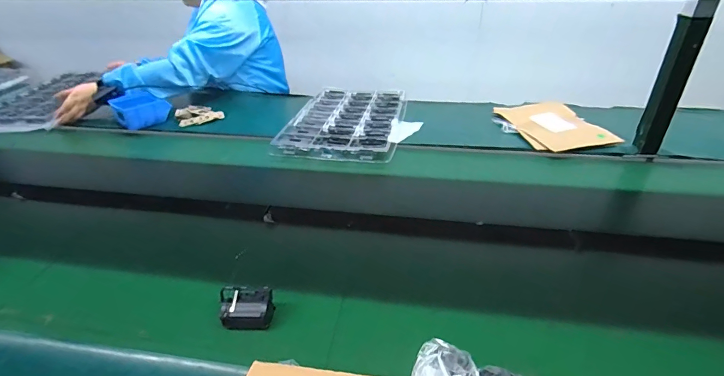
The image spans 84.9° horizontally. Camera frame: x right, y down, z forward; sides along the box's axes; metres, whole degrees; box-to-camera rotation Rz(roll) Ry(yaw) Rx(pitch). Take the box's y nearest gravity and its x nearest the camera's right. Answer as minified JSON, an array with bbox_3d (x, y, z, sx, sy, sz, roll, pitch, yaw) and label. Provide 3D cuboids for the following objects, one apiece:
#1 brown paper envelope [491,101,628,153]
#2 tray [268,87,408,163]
[{"bbox_3d":[0.500,-0.169,1.038,0.202,0.025,0.256,-10,34,-13],"label":"brown paper envelope"},{"bbox_3d":[-0.035,-0.192,1.094,0.282,0.024,0.446,5,33,10],"label":"tray"}]

